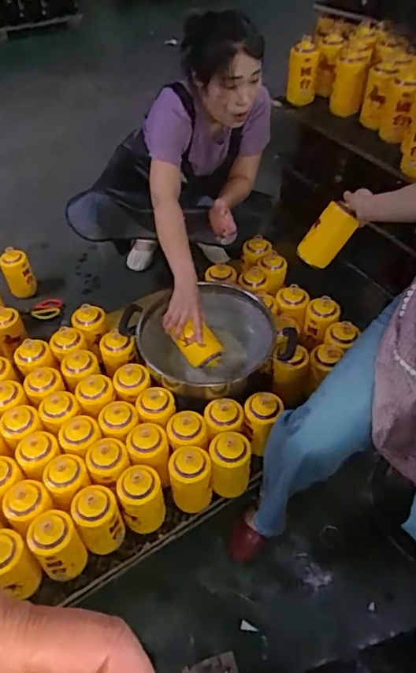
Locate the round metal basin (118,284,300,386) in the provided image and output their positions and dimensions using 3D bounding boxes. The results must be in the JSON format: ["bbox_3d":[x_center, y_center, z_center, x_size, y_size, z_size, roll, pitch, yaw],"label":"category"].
[{"bbox_3d":[0.014,0.016,1.365,0.385,0.150,0.331,-24,50,-17],"label":"round metal basin"}]

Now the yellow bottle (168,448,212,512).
[{"bbox_3d":[-0.037,0.312,1.139,0.088,0.141,0.083,-2,47,2],"label":"yellow bottle"}]

